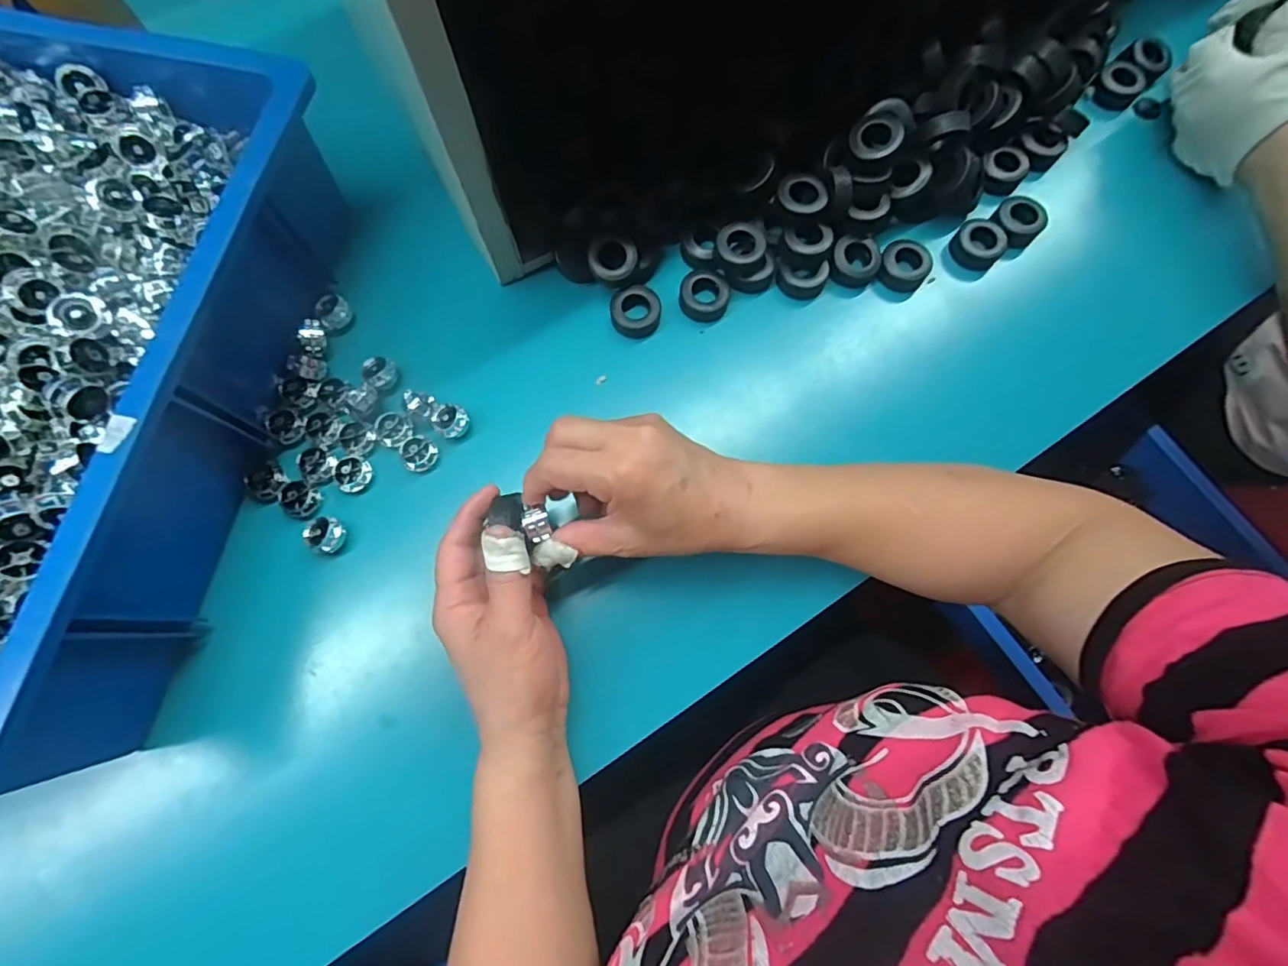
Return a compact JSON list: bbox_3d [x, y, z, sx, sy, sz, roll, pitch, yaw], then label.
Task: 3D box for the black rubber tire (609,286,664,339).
[{"bbox_3d":[-0.006,-0.127,0.412,0.038,0.011,0.037,0,77,-2],"label":"black rubber tire"}]

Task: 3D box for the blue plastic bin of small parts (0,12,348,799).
[{"bbox_3d":[-0.405,-0.072,0.343,0.316,0.117,0.441,10,77,0],"label":"blue plastic bin of small parts"}]

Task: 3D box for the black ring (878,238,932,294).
[{"bbox_3d":[0.200,-0.167,0.427,0.036,0.020,0.036,0,77,-2],"label":"black ring"}]

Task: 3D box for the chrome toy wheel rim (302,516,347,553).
[{"bbox_3d":[-0.209,0.034,0.364,0.024,0.016,0.022,0,77,-2],"label":"chrome toy wheel rim"}]

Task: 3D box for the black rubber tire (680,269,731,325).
[{"bbox_3d":[0.046,-0.143,0.417,0.037,0.014,0.041,15,77,2],"label":"black rubber tire"}]

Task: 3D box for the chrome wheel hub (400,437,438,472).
[{"bbox_3d":[-0.156,-0.019,0.382,0.024,0.013,0.022,0,77,-2],"label":"chrome wheel hub"}]

